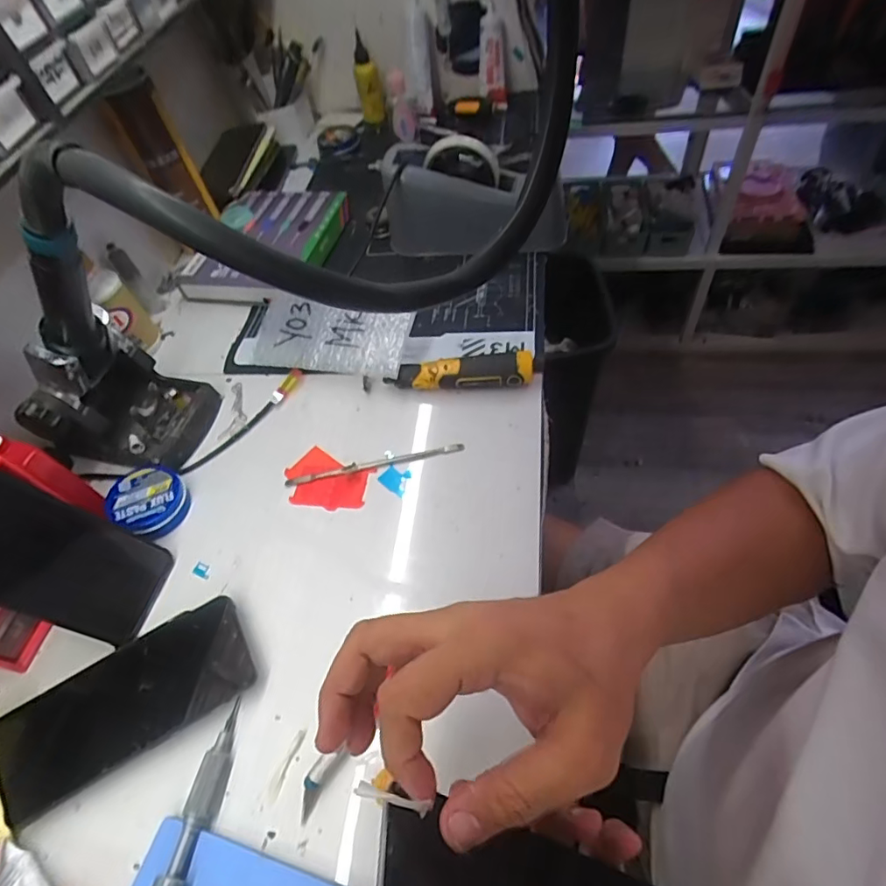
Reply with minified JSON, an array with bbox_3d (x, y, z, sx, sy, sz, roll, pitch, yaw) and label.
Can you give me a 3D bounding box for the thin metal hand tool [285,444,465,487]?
[{"bbox_3d":[-0.062,0.019,0.471,0.161,0.006,0.010,-11,55,0],"label":"thin metal hand tool"}]

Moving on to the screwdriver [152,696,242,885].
[{"bbox_3d":[-0.151,0.221,0.333,0.014,0.021,0.101,3,56,10],"label":"screwdriver"}]

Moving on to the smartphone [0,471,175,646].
[{"bbox_3d":[-0.283,0.081,0.377,0.011,0.164,0.078,-17,46,38],"label":"smartphone"}]

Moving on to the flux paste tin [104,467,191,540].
[{"bbox_3d":[-0.258,0.051,0.462,0.063,0.020,0.059,-4,55,5],"label":"flux paste tin"}]

